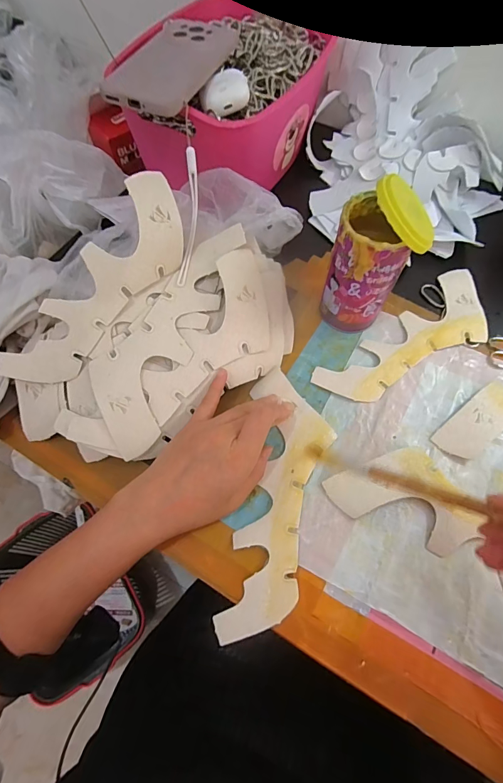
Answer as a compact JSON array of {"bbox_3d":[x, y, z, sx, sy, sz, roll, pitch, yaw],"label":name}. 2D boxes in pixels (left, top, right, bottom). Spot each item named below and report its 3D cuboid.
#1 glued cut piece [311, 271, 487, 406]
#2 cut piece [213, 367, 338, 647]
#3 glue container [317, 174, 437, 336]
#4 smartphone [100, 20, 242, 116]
[{"bbox_3d":[0.171,-0.054,0.386,0.222,0.006,0.075,-36,71,-14],"label":"glued cut piece"},{"bbox_3d":[0.023,0.090,0.323,0.073,0.010,0.221,11,66,5],"label":"cut piece"},{"bbox_3d":[0.109,-0.118,0.341,0.069,0.145,0.058,23,68,9],"label":"glue container"},{"bbox_3d":[-0.074,-0.323,0.361,0.074,0.014,0.159,25,69,-3],"label":"smartphone"}]

